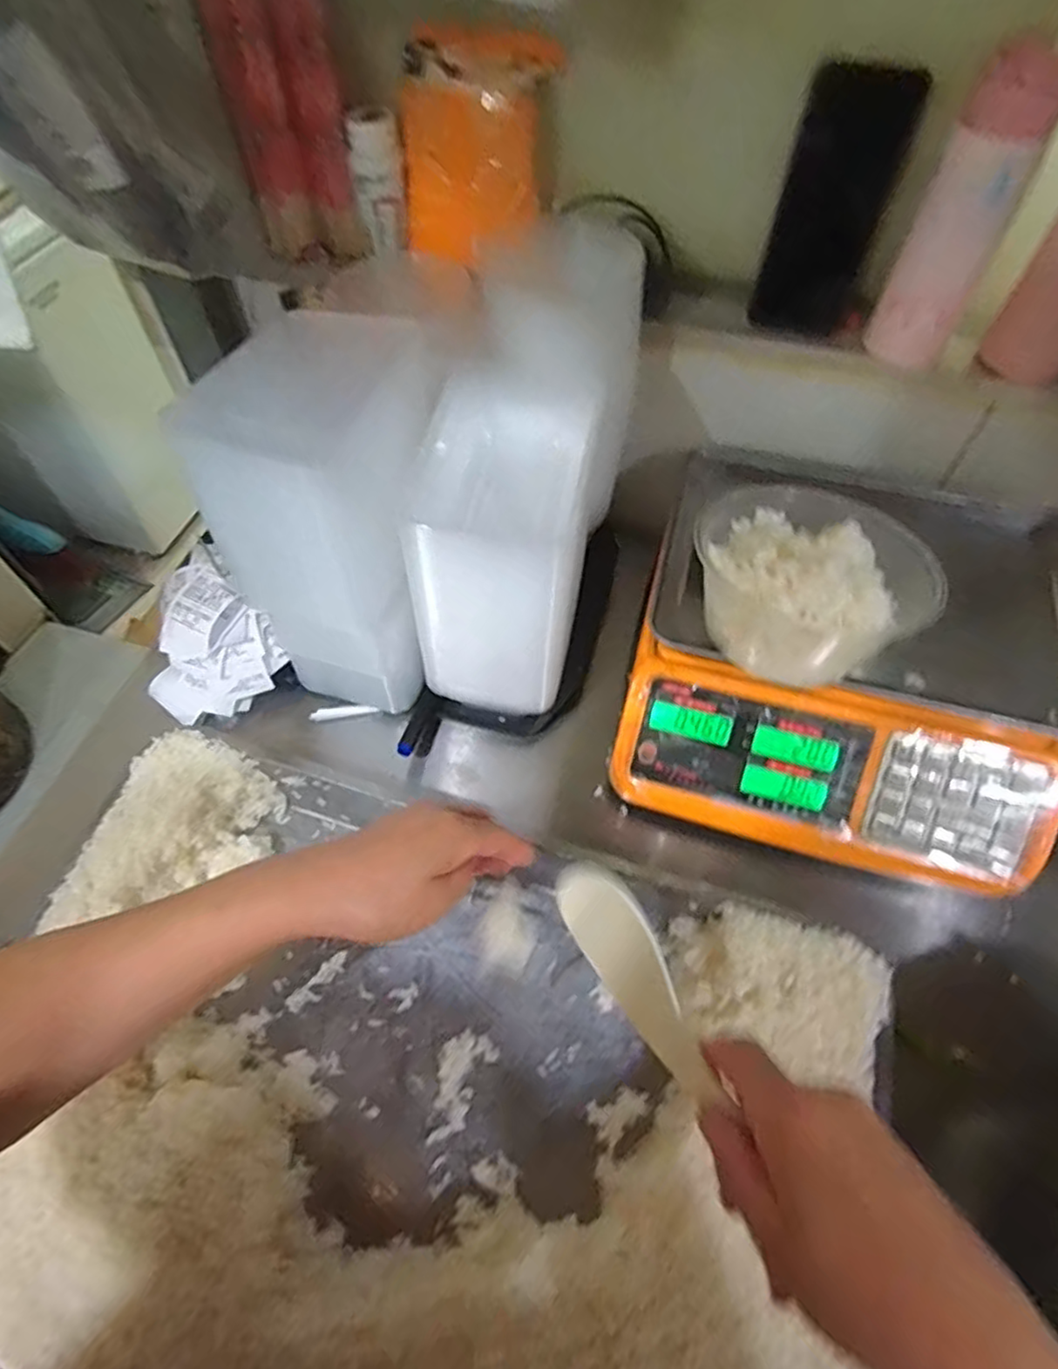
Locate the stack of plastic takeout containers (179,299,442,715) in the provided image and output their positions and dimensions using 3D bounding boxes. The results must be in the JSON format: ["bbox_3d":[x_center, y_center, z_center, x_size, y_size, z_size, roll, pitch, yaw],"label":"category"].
[{"bbox_3d":[-0.136,-0.121,0.538,0.132,0.283,0.175,17,58,11],"label":"stack of plastic takeout containers"}]

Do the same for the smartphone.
[{"bbox_3d":[0.230,-0.361,0.511,0.072,0.169,0.004,11,50,4],"label":"smartphone"}]

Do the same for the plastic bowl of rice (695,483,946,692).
[{"bbox_3d":[0.195,-0.073,0.475,0.153,0.093,0.159,0,57,0],"label":"plastic bowl of rice"}]

